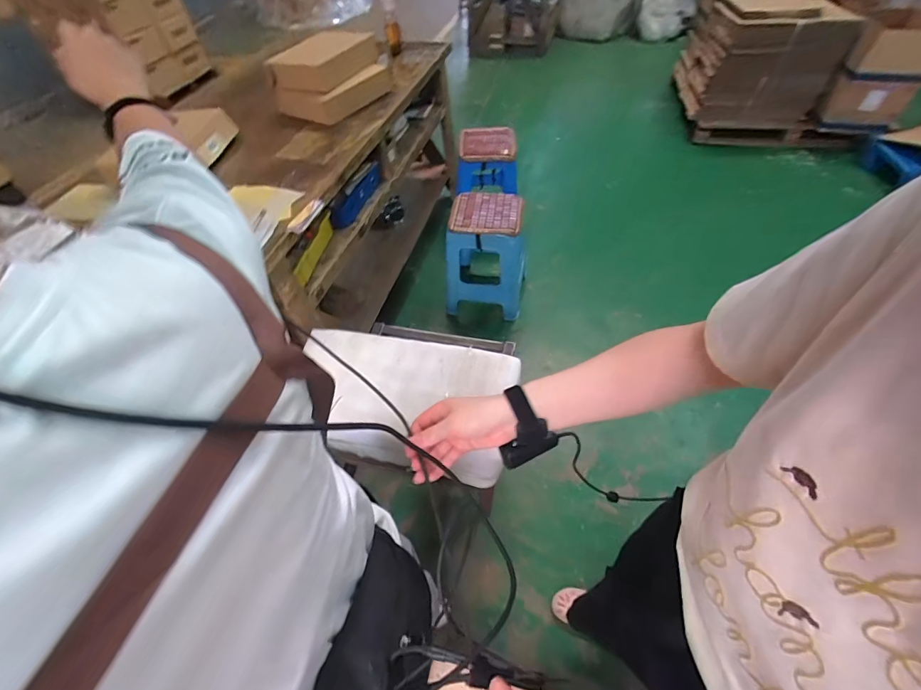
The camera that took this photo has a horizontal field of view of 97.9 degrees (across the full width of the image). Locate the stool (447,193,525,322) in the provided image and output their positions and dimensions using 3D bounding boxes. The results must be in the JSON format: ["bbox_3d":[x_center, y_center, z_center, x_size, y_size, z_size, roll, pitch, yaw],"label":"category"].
[{"bbox_3d":[0.123,-0.419,1.861,0.347,0.475,0.311,4,54,7],"label":"stool"}]

